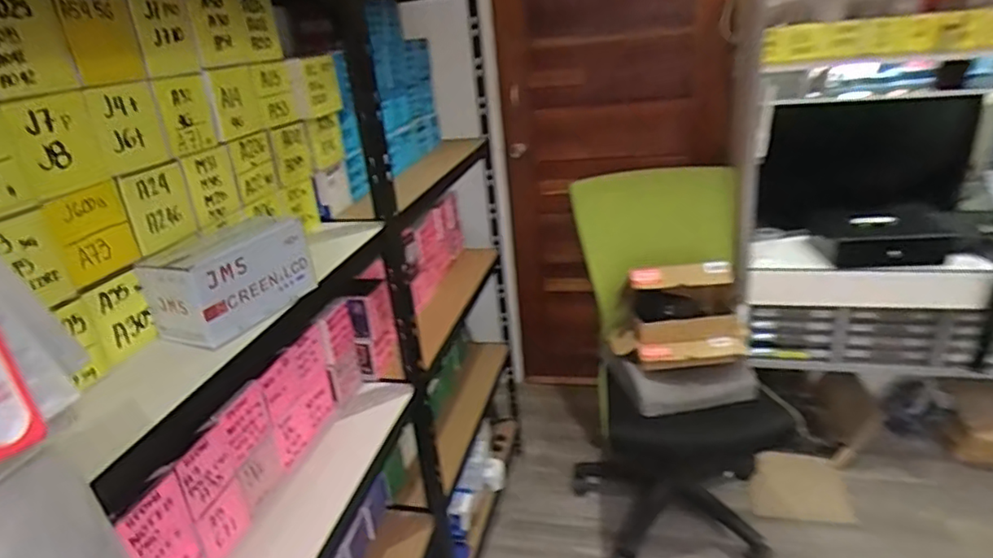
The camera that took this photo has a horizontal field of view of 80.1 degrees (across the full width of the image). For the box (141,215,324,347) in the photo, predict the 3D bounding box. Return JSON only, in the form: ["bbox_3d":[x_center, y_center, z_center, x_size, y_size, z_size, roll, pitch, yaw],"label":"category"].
[{"bbox_3d":[-0.328,-0.002,0.741,0.097,0.107,0.191,6,26,26],"label":"box"}]

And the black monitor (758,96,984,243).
[{"bbox_3d":[1.046,-0.301,1.650,0.649,0.389,0.082,-6,33,-10],"label":"black monitor"}]

